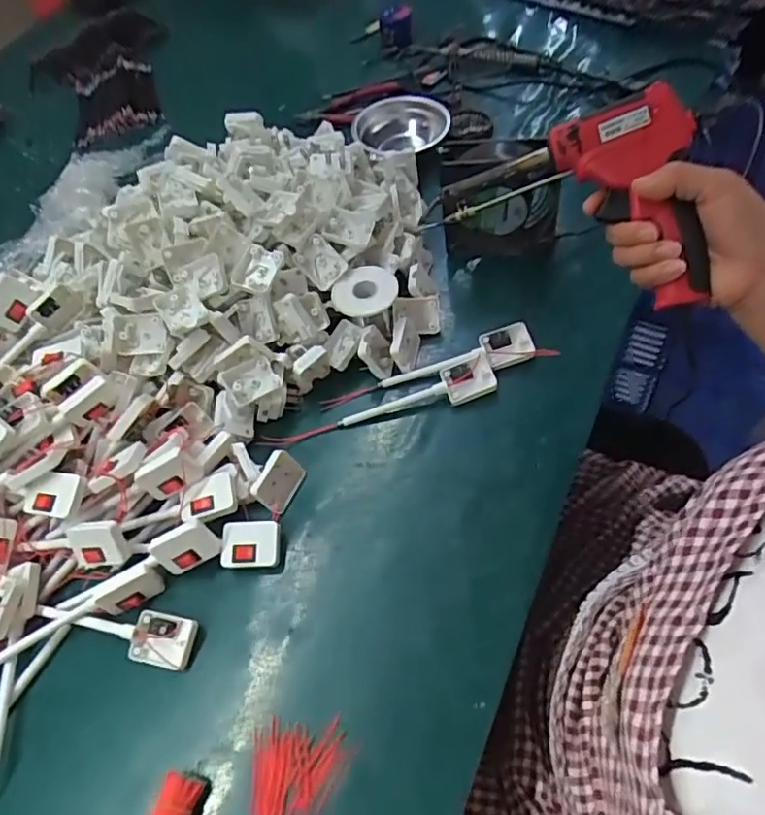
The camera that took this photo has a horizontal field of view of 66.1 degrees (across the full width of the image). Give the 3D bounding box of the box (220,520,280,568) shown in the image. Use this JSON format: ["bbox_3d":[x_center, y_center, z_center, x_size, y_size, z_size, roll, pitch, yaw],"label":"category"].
[{"bbox_3d":[-0.112,0.118,0.505,0.049,0.015,0.039,-3,73,4],"label":"box"}]

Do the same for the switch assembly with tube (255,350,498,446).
[{"bbox_3d":[-0.002,-0.003,0.560,0.230,0.031,0.036,-18,56,-2],"label":"switch assembly with tube"}]

